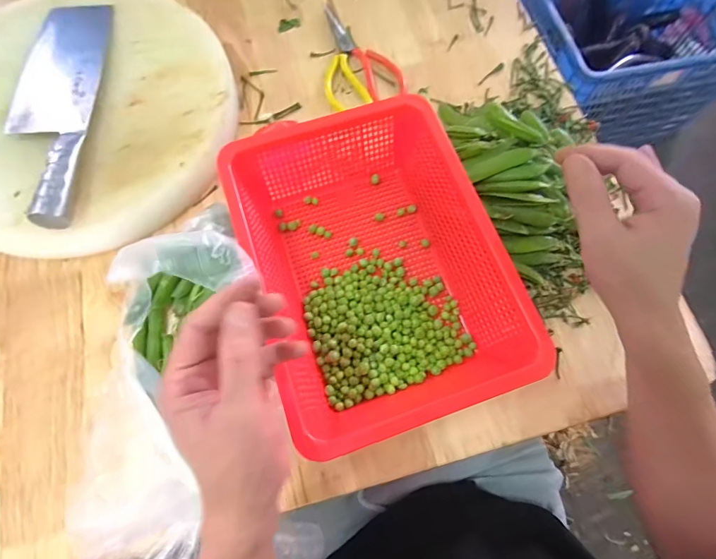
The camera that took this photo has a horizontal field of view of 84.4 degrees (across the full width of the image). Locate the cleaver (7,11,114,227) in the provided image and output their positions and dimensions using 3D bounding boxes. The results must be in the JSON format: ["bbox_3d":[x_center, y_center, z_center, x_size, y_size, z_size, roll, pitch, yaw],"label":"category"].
[{"bbox_3d":[-0.344,-0.204,0.443,0.095,0.030,0.321,-3,71,-2],"label":"cleaver"}]

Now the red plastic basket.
[{"bbox_3d":[0.012,-0.020,0.391,0.213,0.085,0.281,-18,72,-7],"label":"red plastic basket"}]

